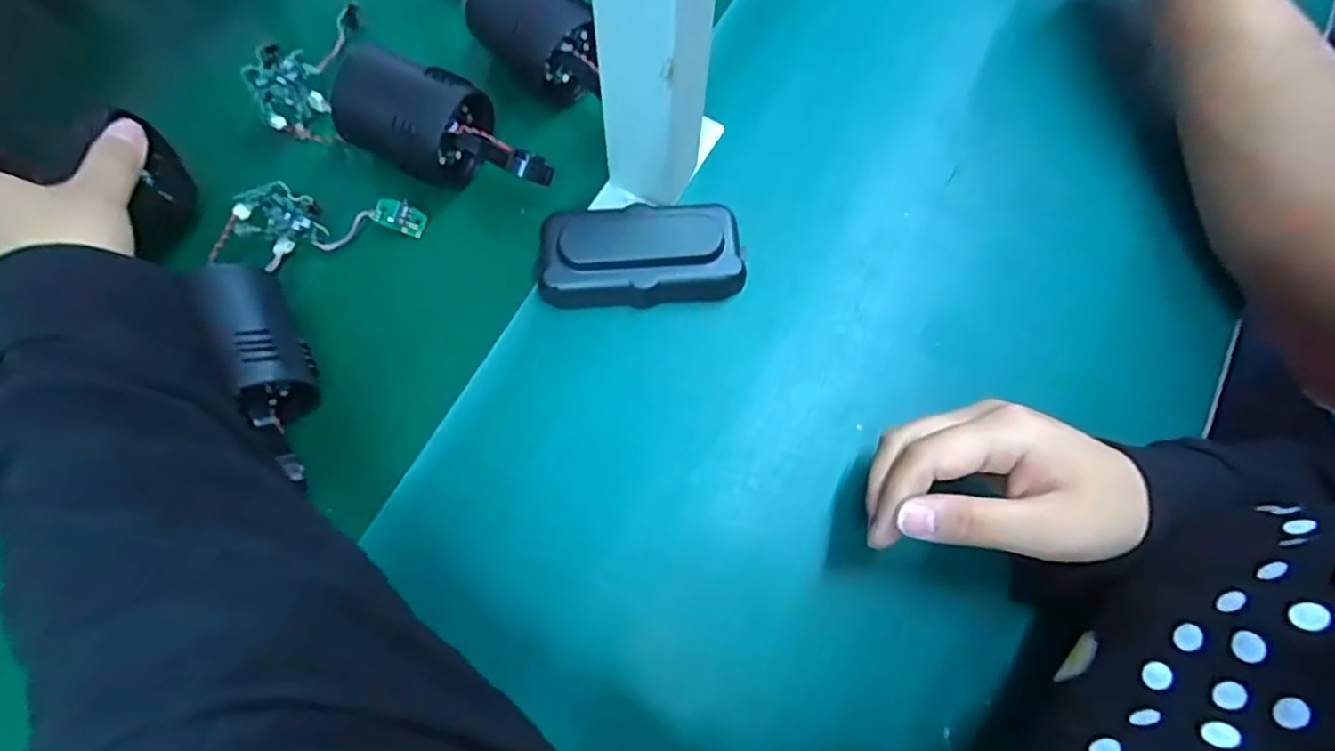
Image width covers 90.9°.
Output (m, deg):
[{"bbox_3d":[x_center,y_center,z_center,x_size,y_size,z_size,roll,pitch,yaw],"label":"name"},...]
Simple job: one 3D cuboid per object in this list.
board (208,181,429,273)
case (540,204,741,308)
[{"bbox_3d":[-0.186,-0.083,0.353,0.100,0.035,0.028,-14,73,-6],"label":"board"},{"bbox_3d":[-0.015,-0.063,0.350,0.105,0.033,0.048,-5,72,-3],"label":"case"}]

